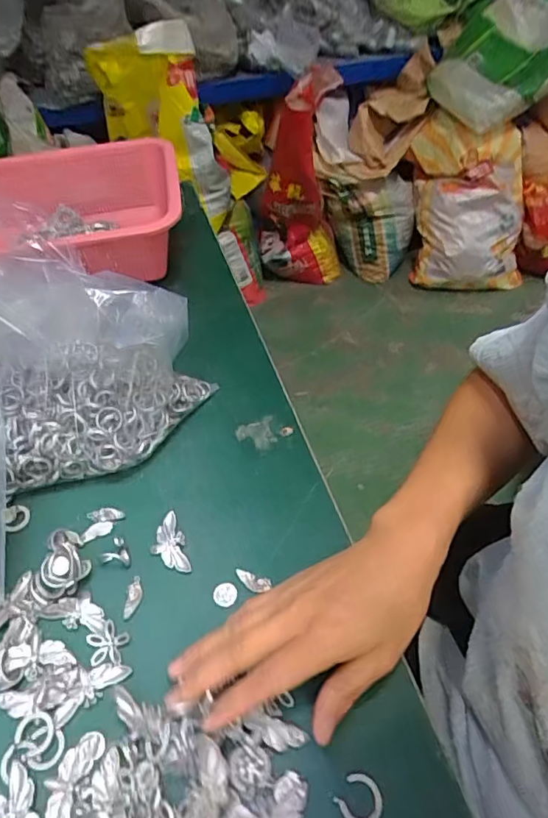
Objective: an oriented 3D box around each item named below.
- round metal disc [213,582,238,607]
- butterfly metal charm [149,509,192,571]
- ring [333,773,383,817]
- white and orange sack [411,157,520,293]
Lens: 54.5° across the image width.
[{"bbox_3d":[-0.032,0.122,0.351,0.016,0.004,0.015,-1,47,1],"label":"round metal disc"},{"bbox_3d":[-0.075,0.094,0.377,0.024,0.004,0.048,-12,48,-9],"label":"butterfly metal charm"},{"bbox_3d":[0.044,0.201,0.273,0.022,0.004,0.022,-3,47,3],"label":"ring"},{"bbox_3d":[0.627,-0.574,1.716,0.324,0.402,0.160,-1,28,-2],"label":"white and orange sack"}]

